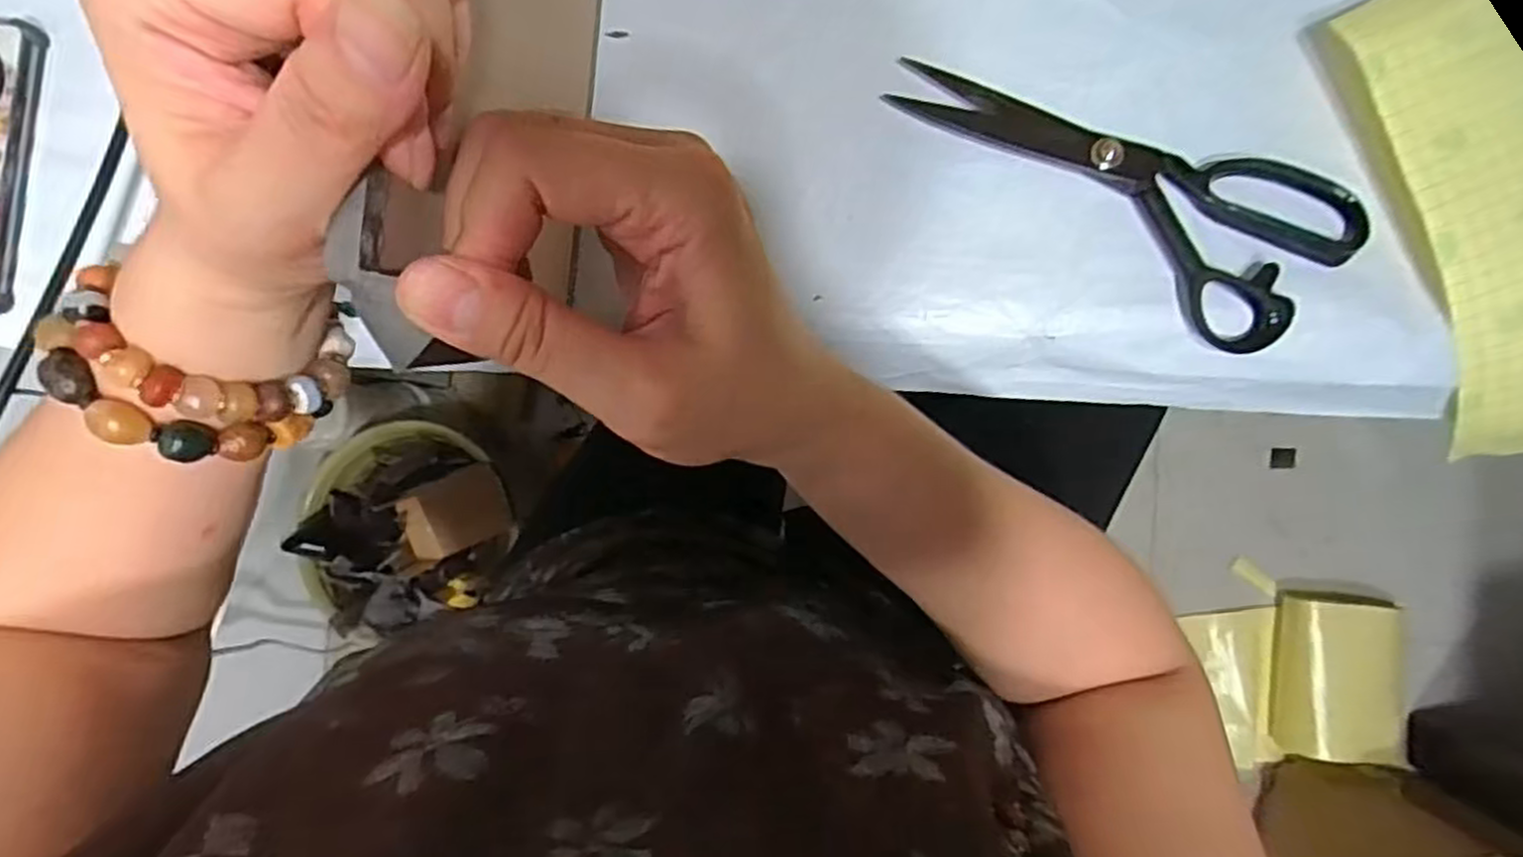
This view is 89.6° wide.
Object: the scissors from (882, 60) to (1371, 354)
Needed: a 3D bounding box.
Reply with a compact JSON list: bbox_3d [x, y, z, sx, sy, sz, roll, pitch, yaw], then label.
[{"bbox_3d":[0.187,-0.134,0.400,0.242,0.013,0.093,32,89,4],"label":"scissors"}]

